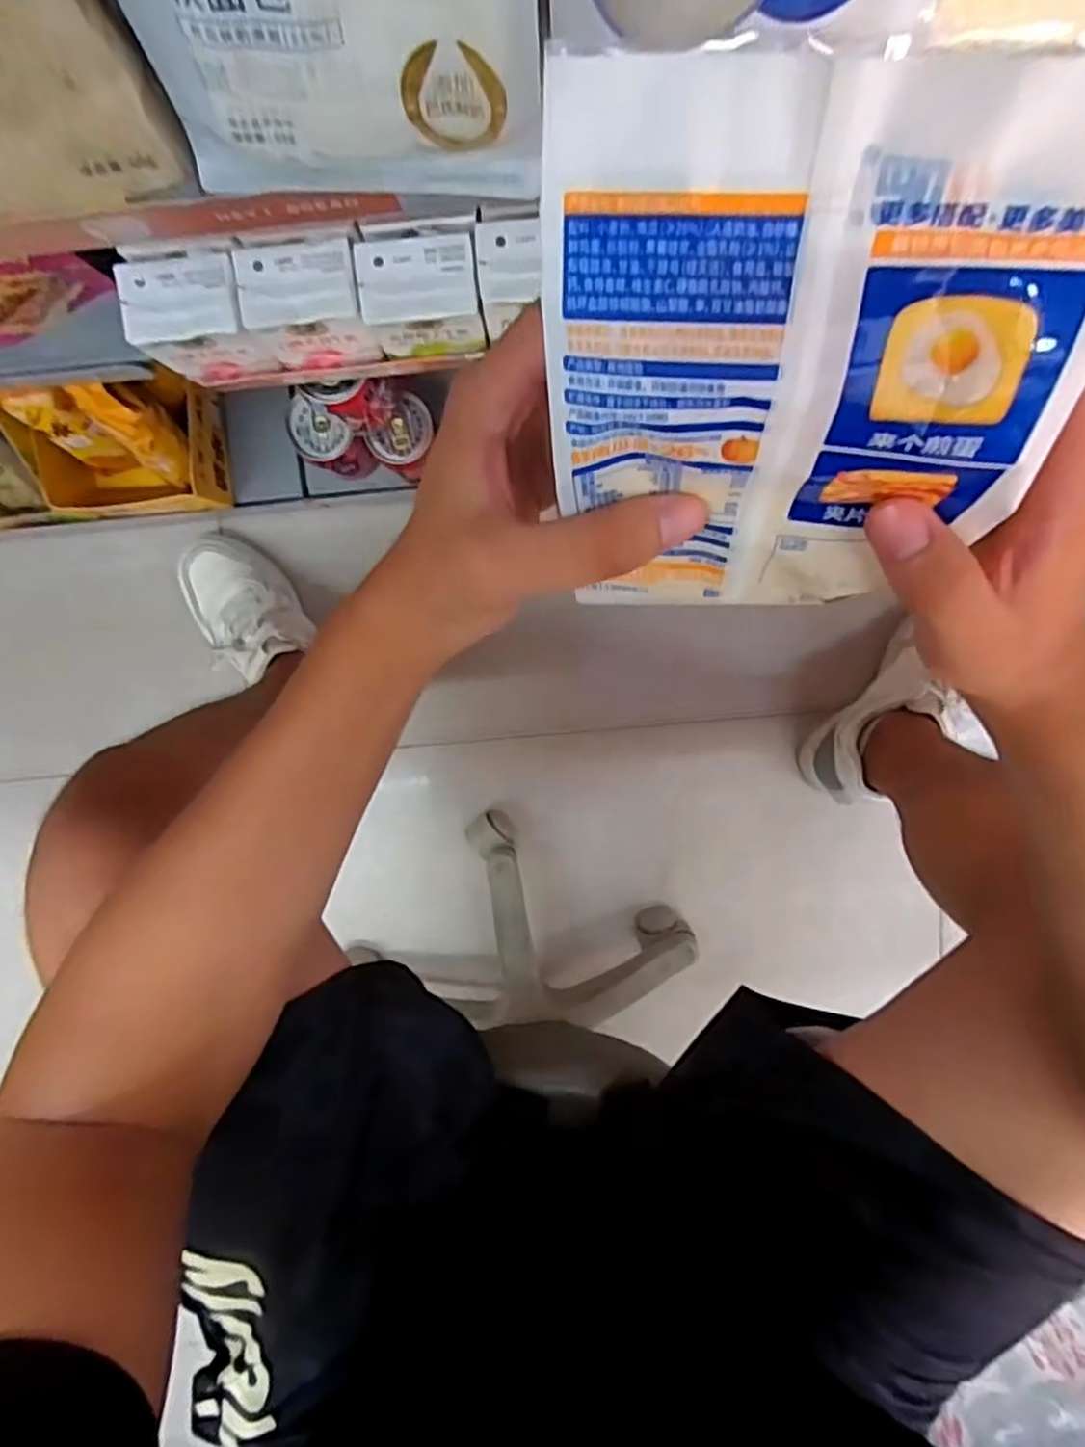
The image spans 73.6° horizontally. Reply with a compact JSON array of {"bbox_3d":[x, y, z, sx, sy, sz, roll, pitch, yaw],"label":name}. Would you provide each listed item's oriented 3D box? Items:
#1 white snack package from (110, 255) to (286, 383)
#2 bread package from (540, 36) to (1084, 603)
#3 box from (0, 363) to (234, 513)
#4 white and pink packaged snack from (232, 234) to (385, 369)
[{"bbox_3d":[-0.202,-0.242,0.438,0.069,0.075,0.046,-9,99,2],"label":"white snack package"},{"bbox_3d":[0.063,-0.071,0.190,0.115,0.158,0.022,7,63,9],"label":"bread package"},{"bbox_3d":[-0.365,-0.224,0.612,0.158,0.172,0.096,-13,99,3],"label":"box"},{"bbox_3d":[-0.136,-0.249,0.434,0.064,0.069,0.044,-6,99,1],"label":"white and pink packaged snack"}]

